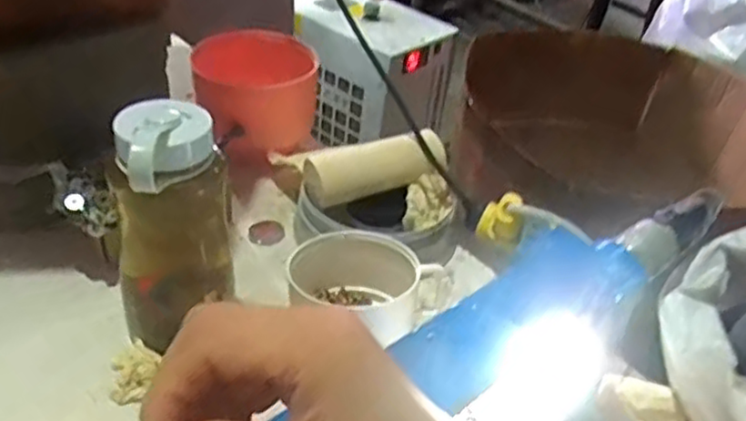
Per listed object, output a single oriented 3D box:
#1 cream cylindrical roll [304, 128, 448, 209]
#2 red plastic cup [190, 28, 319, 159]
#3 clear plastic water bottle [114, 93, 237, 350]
[{"bbox_3d":[0.004,-0.044,0.713,0.147,0.046,0.039,-10,40,-21],"label":"cream cylindrical roll"},{"bbox_3d":[-0.135,-0.131,0.809,0.138,0.099,0.149,1,37,-8],"label":"red plastic cup"},{"bbox_3d":[-0.151,0.020,0.534,0.088,0.198,0.093,-5,39,-16],"label":"clear plastic water bottle"}]

